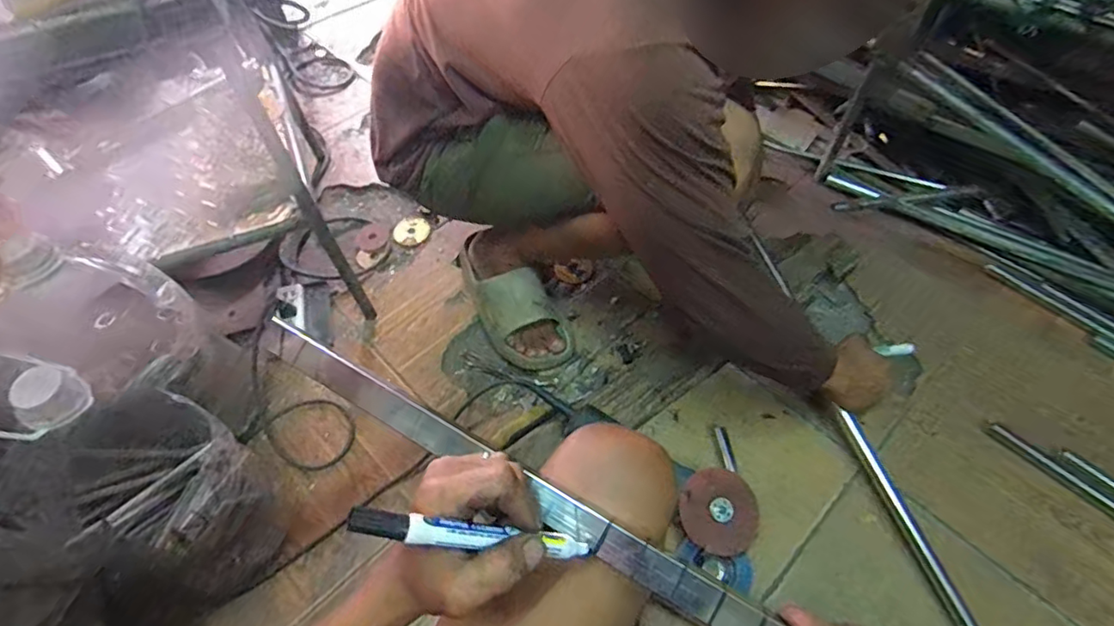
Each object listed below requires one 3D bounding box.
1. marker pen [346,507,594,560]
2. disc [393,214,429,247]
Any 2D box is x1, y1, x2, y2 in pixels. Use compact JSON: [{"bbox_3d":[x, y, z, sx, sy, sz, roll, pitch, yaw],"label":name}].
[{"bbox_3d":[-0.042,0.130,0.329,0.154,0.012,0.015,20,52,-28],"label":"marker pen"},{"bbox_3d":[-0.280,-0.156,1.087,0.066,0.010,0.072,0,57,0],"label":"disc"}]

